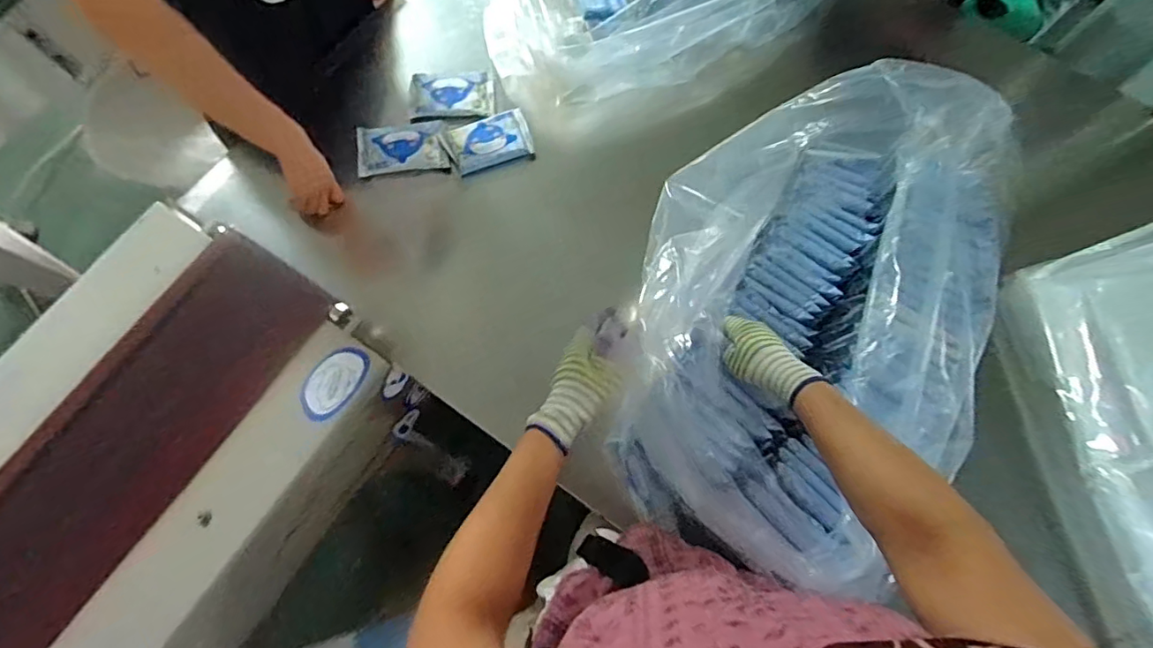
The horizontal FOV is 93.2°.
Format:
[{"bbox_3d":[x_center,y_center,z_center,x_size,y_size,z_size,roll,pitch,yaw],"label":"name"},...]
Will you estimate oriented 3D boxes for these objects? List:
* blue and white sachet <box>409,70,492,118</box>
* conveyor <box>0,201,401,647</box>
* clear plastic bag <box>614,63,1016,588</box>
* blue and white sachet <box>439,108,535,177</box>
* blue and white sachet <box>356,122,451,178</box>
[{"bbox_3d":[-0.207,-0.386,0.910,0.134,0.022,0.085,-4,73,-1],"label":"blue and white sachet"},{"bbox_3d":[-0.654,0.304,0.660,0.414,0.108,0.940,32,75,7],"label":"conveyor"},{"bbox_3d":[0.288,-0.036,0.669,0.383,0.162,0.620,29,74,6],"label":"clear plastic bag"},{"bbox_3d":[-0.143,-0.296,0.894,0.136,0.028,0.082,-20,75,-8],"label":"blue and white sachet"},{"bbox_3d":[-0.281,-0.285,0.882,0.141,0.012,0.088,-8,74,-4],"label":"blue and white sachet"}]

